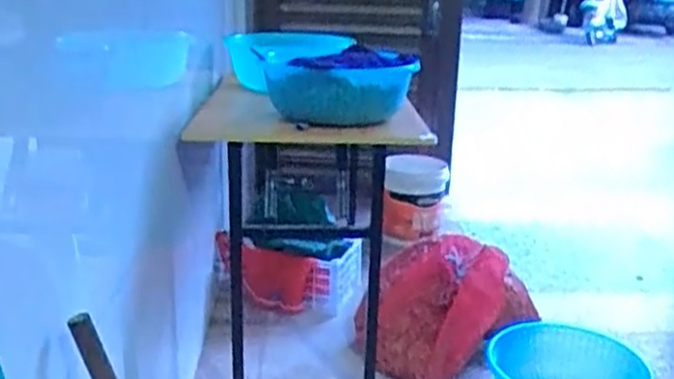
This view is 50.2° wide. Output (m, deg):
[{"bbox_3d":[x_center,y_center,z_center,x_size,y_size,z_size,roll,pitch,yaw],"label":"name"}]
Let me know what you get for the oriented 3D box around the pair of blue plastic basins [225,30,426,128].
[{"bbox_3d":[-0.053,-0.290,1.823,0.457,0.204,0.467,0,17,-1],"label":"pair of blue plastic basins"}]

